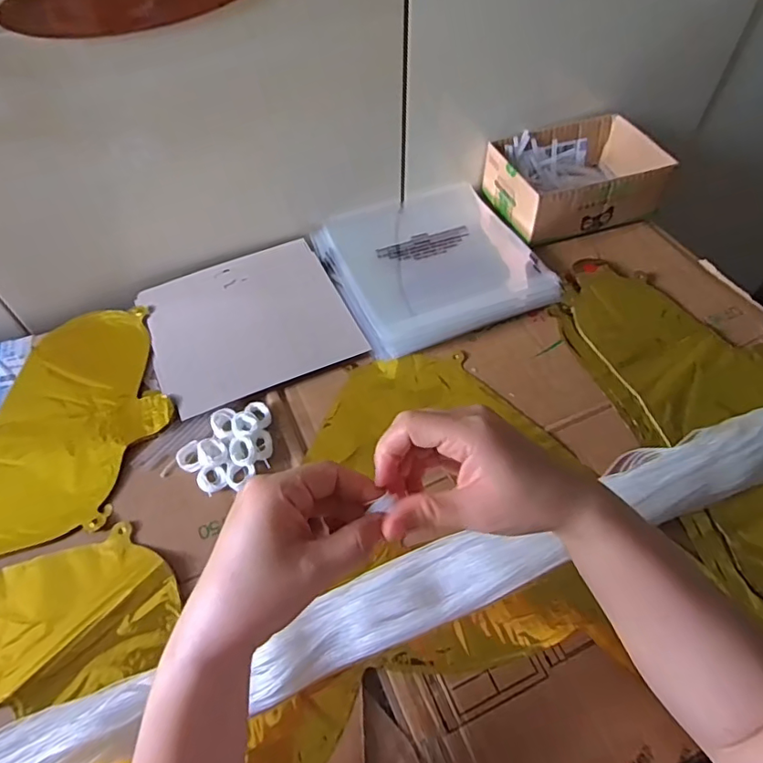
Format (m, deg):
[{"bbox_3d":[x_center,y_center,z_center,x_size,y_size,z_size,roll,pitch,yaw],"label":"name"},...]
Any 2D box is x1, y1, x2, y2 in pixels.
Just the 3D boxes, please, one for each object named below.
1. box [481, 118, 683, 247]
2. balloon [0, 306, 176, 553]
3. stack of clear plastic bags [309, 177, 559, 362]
[{"bbox_3d":[0.233,-0.244,0.659,0.188,0.068,0.135,-17,56,-10],"label":"box"},{"bbox_3d":[-0.395,0.067,0.483,0.392,0.009,0.228,-20,57,-12],"label":"balloon"},{"bbox_3d":[0.053,-0.139,0.622,0.219,0.018,0.217,-19,57,-11],"label":"stack of clear plastic bags"}]

